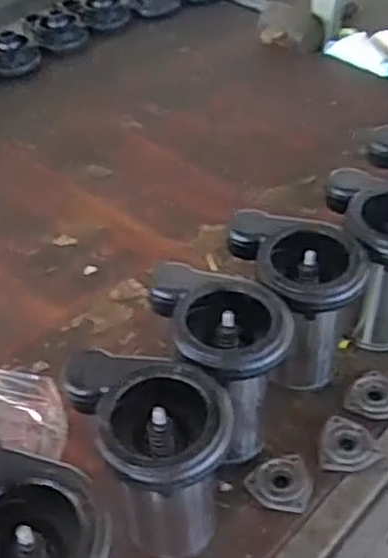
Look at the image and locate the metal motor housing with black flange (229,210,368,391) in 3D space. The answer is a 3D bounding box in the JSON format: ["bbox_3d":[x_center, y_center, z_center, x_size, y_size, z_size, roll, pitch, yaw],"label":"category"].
[{"bbox_3d":[0.117,0.029,0.831,0.117,0.193,0.163,-16,46,-15],"label":"metal motor housing with black flange"}]

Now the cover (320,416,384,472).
[{"bbox_3d":[0.176,0.188,0.781,0.065,0.025,0.064,11,45,12],"label":"cover"}]

